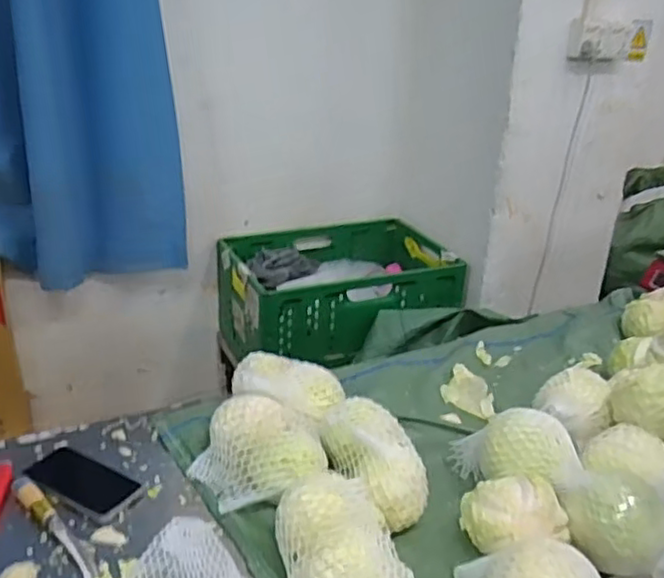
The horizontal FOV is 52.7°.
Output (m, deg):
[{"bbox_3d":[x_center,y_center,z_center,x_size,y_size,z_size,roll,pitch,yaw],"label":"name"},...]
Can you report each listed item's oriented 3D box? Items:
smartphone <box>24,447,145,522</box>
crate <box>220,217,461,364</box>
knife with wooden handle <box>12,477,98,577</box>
[{"bbox_3d":[-0.339,0.260,0.907,0.161,0.008,0.080,17,29,27],"label":"smartphone"},{"bbox_3d":[0.019,0.011,1.899,0.602,0.242,0.422,-10,28,-25],"label":"crate"},{"bbox_3d":[-0.347,0.289,0.840,0.035,0.025,0.222,-21,34,-40],"label":"knife with wooden handle"}]

